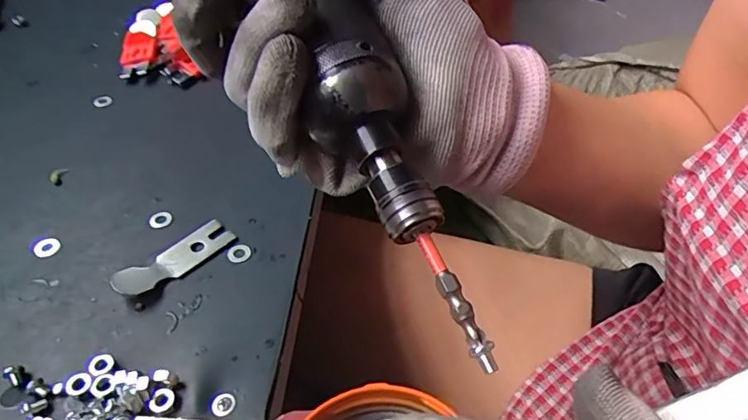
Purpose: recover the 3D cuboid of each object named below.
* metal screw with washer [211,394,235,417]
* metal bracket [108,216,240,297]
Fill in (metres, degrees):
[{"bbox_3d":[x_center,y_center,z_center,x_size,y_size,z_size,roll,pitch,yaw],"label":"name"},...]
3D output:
[{"bbox_3d":[-0.063,0.081,0.217,0.010,0.004,0.009,-32,55,-28],"label":"metal screw with washer"},{"bbox_3d":[-0.103,0.024,0.269,0.020,0.010,0.062,34,54,27],"label":"metal bracket"}]

